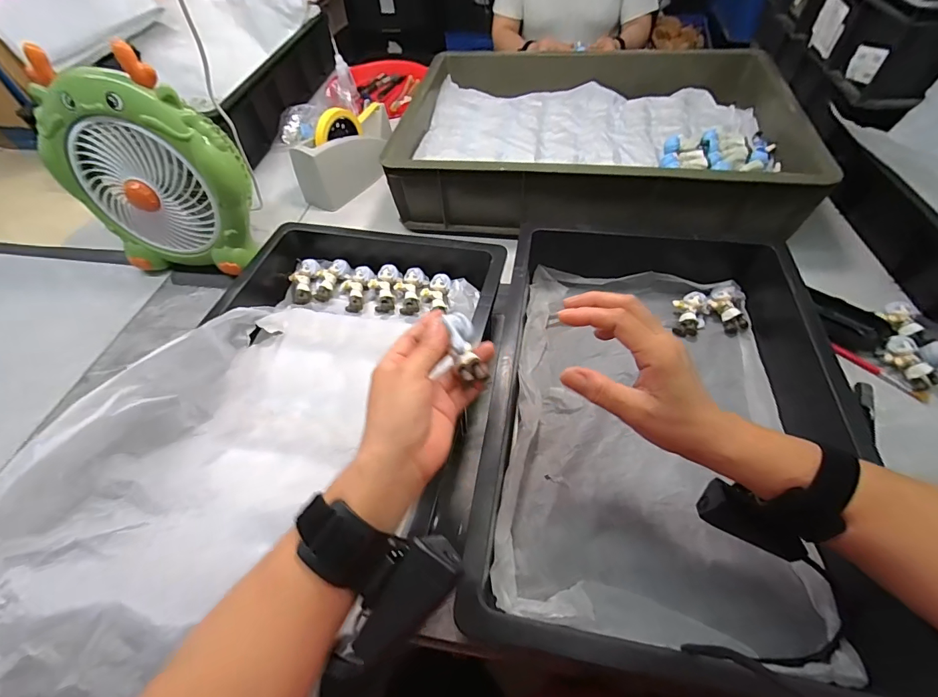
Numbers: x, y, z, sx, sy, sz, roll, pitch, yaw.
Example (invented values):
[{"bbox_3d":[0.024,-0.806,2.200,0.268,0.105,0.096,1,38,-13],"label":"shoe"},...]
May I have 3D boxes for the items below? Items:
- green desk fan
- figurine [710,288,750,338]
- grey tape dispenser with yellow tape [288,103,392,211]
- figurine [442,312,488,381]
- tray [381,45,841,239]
[{"bbox_3d":[-0.399,-0.214,0.536,0.226,0.259,0.088,3,54,6],"label":"green desk fan"},{"bbox_3d":[0.320,-0.047,0.510,0.028,0.017,0.062,-14,74,-6],"label":"figurine"},{"bbox_3d":[-0.202,-0.336,0.700,0.069,0.111,0.188,34,63,25],"label":"grey tape dispenser with yellow tape"},{"bbox_3d":[-0.003,-0.005,0.320,0.022,0.031,0.058,-16,54,-7],"label":"figurine"},{"bbox_3d":[0.189,-0.356,0.673,0.566,0.099,0.411,4,54,7],"label":"tray"}]

